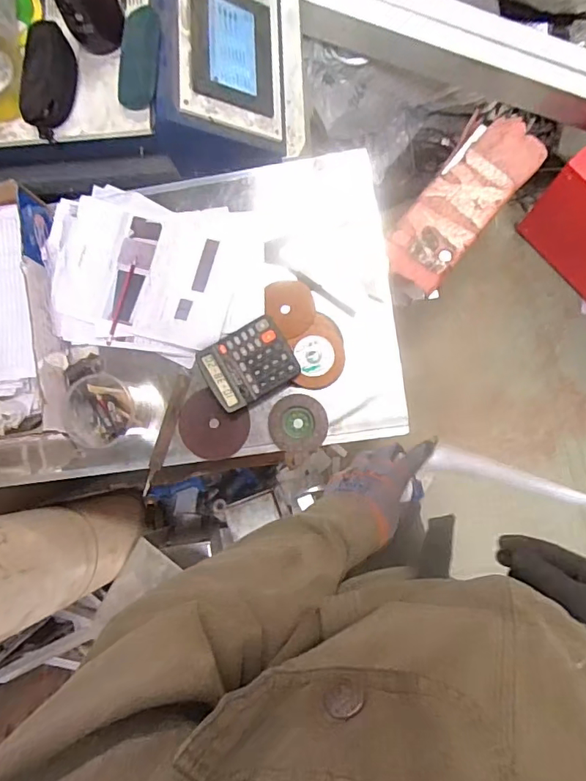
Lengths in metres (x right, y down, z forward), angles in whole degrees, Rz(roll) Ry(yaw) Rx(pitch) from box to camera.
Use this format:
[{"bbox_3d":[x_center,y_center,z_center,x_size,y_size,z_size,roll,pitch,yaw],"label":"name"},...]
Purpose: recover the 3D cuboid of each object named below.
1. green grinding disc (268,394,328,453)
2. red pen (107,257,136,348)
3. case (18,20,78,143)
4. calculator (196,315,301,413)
[{"bbox_3d":[0.008,0.054,0.840,0.094,0.011,0.092,-1,84,6],"label":"green grinding disc"},{"bbox_3d":[-0.297,-0.152,0.883,0.012,0.006,0.152,17,86,7],"label":"red pen"},{"bbox_3d":[-0.392,-0.495,0.805,0.077,0.071,0.165,4,85,6],"label":"case"},{"bbox_3d":[-0.075,-0.045,0.845,0.144,0.023,0.120,-29,82,2],"label":"calculator"}]

